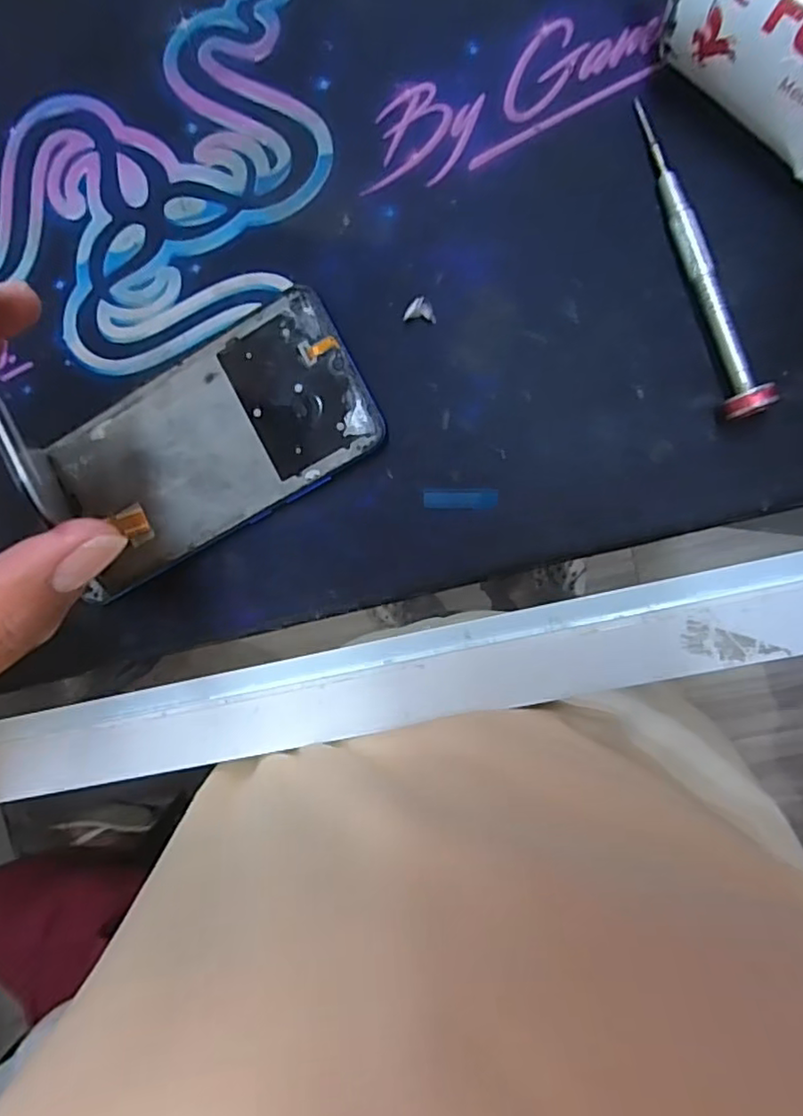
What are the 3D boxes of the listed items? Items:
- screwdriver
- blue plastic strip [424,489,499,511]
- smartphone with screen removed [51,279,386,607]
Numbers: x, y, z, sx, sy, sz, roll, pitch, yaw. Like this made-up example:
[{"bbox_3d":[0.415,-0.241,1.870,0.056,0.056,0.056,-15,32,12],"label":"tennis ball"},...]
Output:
[{"bbox_3d":[0.109,-0.110,0.227,0.014,0.016,0.121,-16,91,8],"label":"screwdriver"},{"bbox_3d":[0.024,-0.024,0.256,0.030,0.004,0.008,1,93,8],"label":"blue plastic strip"},{"bbox_3d":[-0.080,-0.046,0.264,0.138,0.005,0.071,-29,89,8],"label":"smartphone with screen removed"}]

